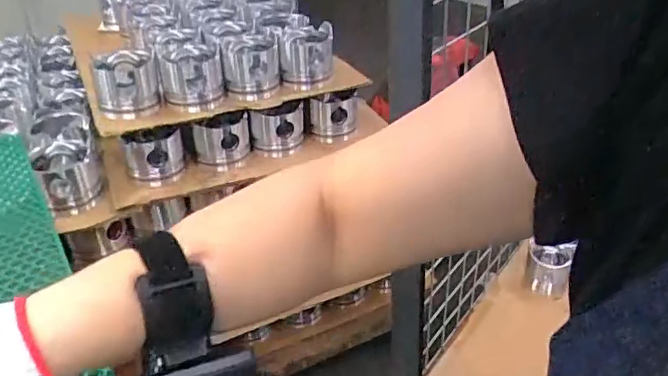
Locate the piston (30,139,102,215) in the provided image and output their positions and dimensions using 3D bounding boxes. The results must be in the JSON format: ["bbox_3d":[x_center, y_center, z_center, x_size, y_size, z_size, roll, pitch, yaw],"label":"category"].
[{"bbox_3d":[-0.388,-0.014,0.824,0.070,0.071,0.080,-22,36,-28],"label":"piston"}]

